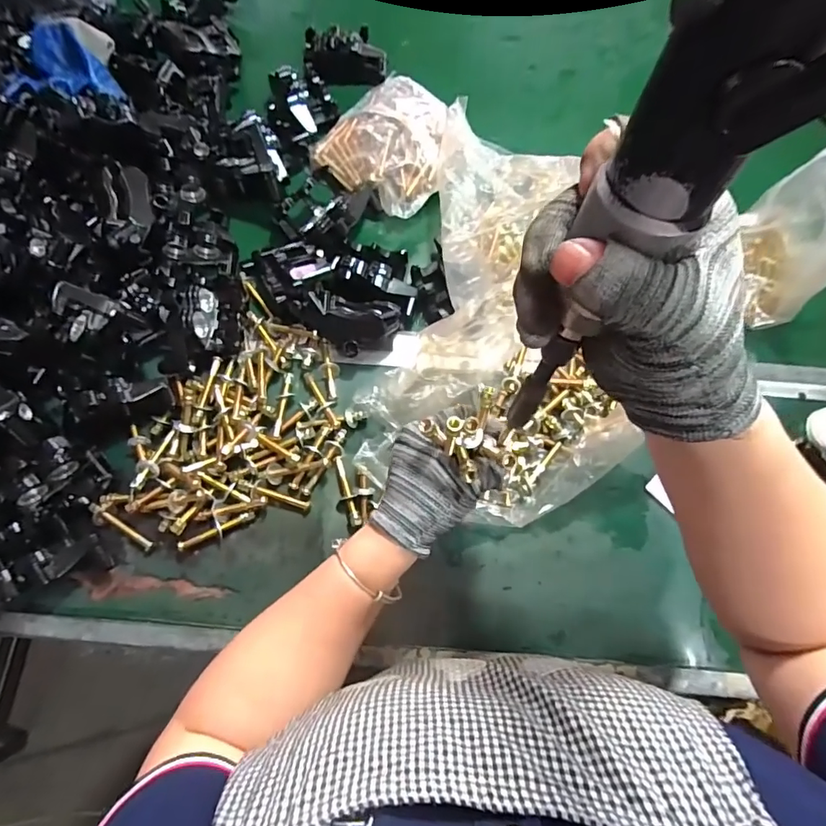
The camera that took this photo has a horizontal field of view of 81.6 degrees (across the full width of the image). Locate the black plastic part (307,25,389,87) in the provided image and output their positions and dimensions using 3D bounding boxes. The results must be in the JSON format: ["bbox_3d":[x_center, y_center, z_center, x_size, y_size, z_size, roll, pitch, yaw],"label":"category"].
[{"bbox_3d":[-0.089,-0.446,0.599,0.109,0.037,0.062,8,73,2],"label":"black plastic part"}]

